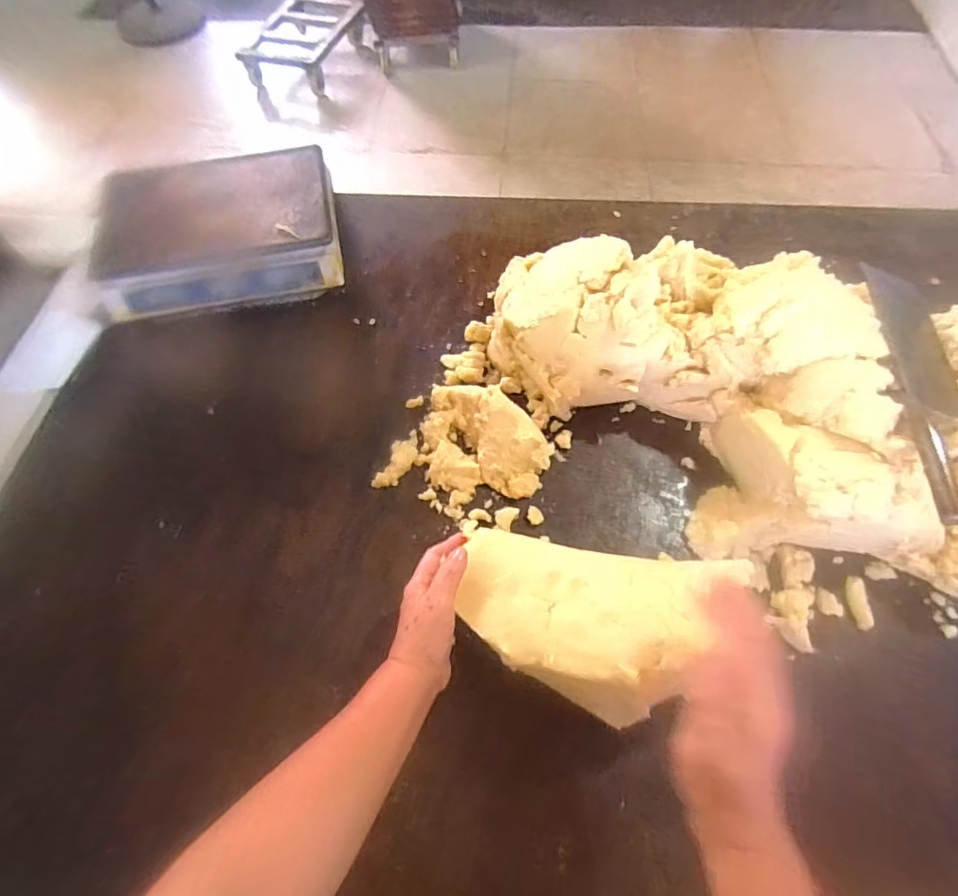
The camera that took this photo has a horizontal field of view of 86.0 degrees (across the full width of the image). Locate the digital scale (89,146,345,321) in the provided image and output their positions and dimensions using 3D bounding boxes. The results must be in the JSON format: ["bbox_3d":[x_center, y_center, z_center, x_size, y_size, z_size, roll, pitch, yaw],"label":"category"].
[{"bbox_3d":[-0.387,-0.339,0.793,0.388,0.103,0.271,-8,67,-2],"label":"digital scale"}]

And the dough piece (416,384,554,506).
[{"bbox_3d":[0.008,-0.011,0.669,0.170,0.038,0.154,3,68,3],"label":"dough piece"}]

